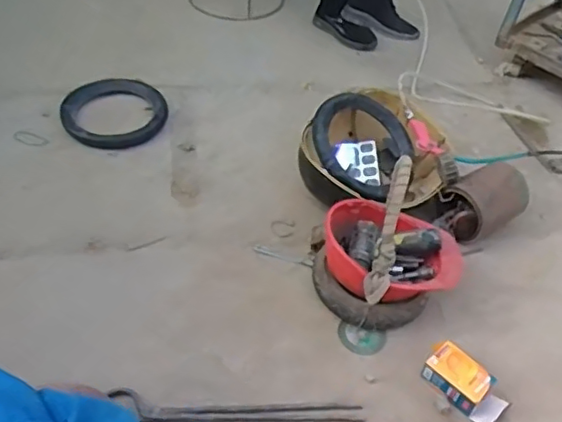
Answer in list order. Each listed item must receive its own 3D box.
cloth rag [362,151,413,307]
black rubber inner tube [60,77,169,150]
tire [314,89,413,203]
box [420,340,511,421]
[{"bbox_3d":[0.193,0.043,1.087,0.043,0.278,0.026,12,17,5],"label":"cloth rag"},{"bbox_3d":[-0.459,-0.282,1.647,0.272,0.043,0.290,3,45,-3],"label":"black rubber inner tube"},{"bbox_3d":[0.194,-0.161,1.424,0.265,0.052,0.264,39,56,-12],"label":"tire"},{"bbox_3d":[0.329,0.310,1.086,0.077,0.055,0.156,-30,55,-31],"label":"box"}]

